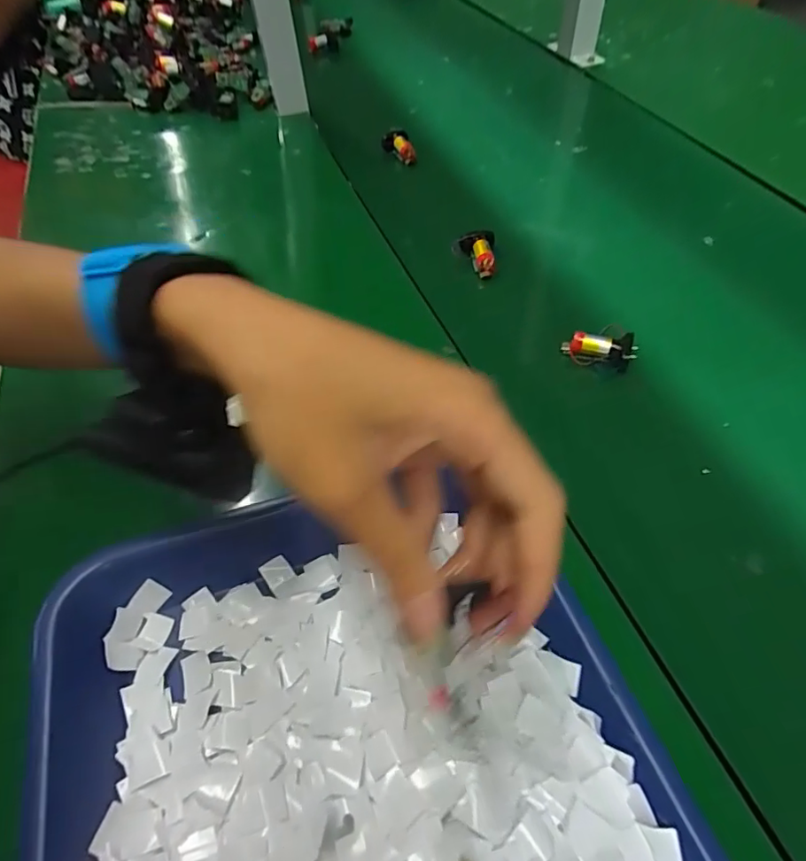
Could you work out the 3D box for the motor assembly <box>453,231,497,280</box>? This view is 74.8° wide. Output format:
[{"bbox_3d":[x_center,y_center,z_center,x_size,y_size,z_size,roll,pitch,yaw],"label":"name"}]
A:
[{"bbox_3d":[0.073,-0.166,0.493,0.041,0.024,0.046,-16,54,-6],"label":"motor assembly"}]

